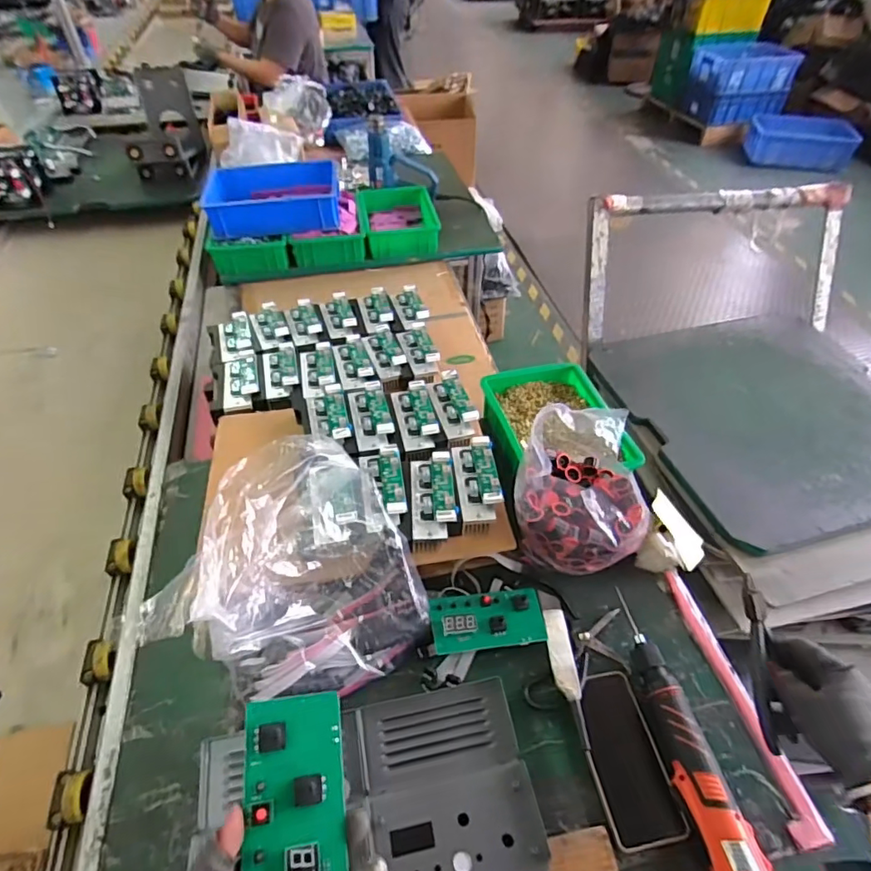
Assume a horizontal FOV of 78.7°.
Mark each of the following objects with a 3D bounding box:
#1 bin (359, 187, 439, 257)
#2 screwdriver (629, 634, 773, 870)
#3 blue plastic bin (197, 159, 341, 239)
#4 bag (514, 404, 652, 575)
[{"bbox_3d":[-0.091,-0.531,1.324,0.186,0.074,0.228,-7,48,-8],"label":"bin"},{"bbox_3d":[0.265,0.333,0.554,0.054,0.042,0.244,-7,48,-7],"label":"screwdriver"},{"bbox_3d":[-0.376,-0.568,1.247,0.295,0.090,0.242,-6,48,-6],"label":"blue plastic bin"},{"bbox_3d":[0.197,0.071,0.697,0.166,0.175,0.195,24,52,20],"label":"bag"}]

